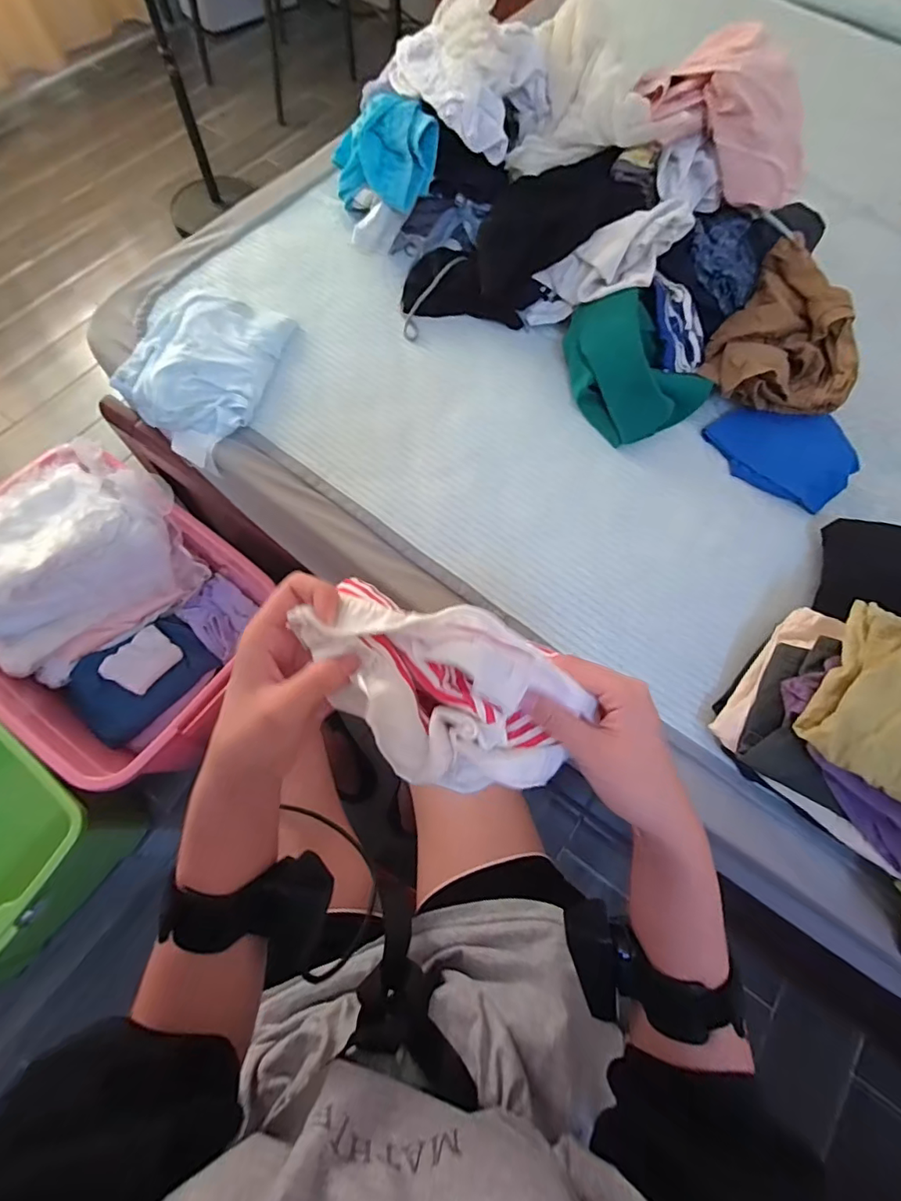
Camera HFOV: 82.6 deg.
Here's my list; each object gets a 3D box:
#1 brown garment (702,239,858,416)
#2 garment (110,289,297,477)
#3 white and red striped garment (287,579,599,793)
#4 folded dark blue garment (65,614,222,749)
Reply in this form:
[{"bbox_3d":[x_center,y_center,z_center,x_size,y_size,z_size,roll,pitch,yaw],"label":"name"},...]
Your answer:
[{"bbox_3d":[0.438,-0.343,0.676,0.157,0.116,0.193,23,69,7],"label":"brown garment"},{"bbox_3d":[-0.328,-0.304,0.678,0.181,0.060,0.231,17,68,5],"label":"garment"},{"bbox_3d":[-0.005,0.052,0.289,0.161,0.062,0.093,16,68,4],"label":"white and red striped garment"},{"bbox_3d":[-0.563,0.136,0.930,0.164,0.032,0.231,43,72,14],"label":"folded dark blue garment"}]

